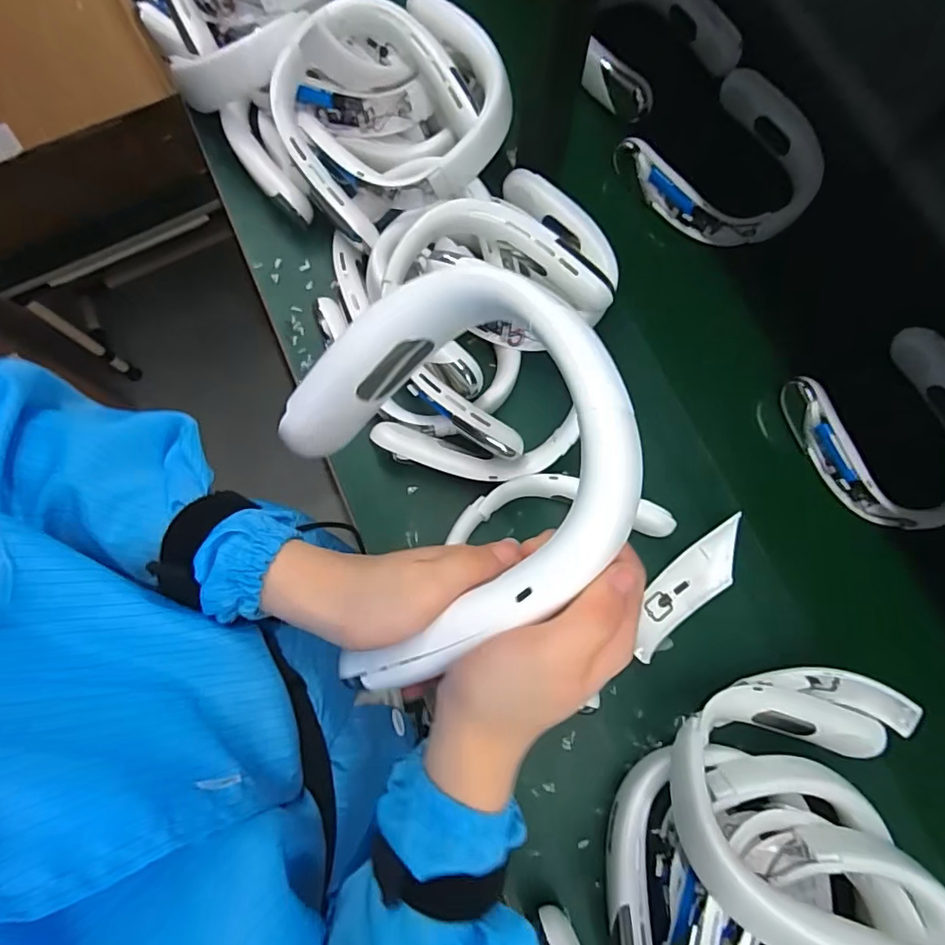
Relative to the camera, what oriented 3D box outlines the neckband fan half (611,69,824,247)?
[{"bbox_3d":[0.318,-0.381,0.659,0.189,0.060,0.207,-41,80,-9],"label":"neckband fan half"}]

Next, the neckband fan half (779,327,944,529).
[{"bbox_3d":[0.466,-0.042,0.583,0.173,0.049,0.193,-24,78,-5],"label":"neckband fan half"}]

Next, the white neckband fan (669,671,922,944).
[{"bbox_3d":[0.270,0.269,0.448,0.190,0.062,0.233,13,39,17],"label":"white neckband fan"}]

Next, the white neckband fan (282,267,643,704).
[{"bbox_3d":[-0.015,-0.007,0.275,0.191,0.037,0.180,-36,66,27],"label":"white neckband fan"}]

